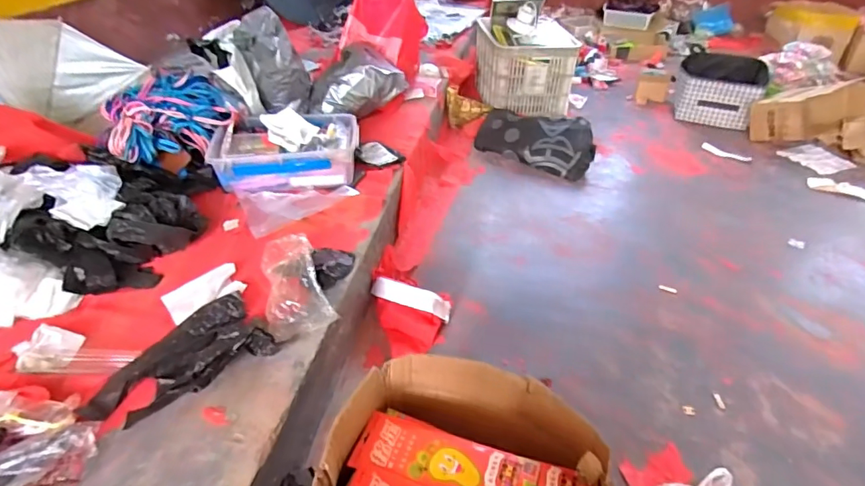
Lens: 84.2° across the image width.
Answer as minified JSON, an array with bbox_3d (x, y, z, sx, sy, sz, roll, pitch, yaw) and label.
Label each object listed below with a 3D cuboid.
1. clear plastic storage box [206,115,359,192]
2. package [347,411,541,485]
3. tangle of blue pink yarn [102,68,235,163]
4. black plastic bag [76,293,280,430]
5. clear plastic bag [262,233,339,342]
[{"bbox_3d":[-0.399,-0.262,1.317,0.384,0.124,0.237,-4,38,-6],"label":"clear plastic storage box"},{"bbox_3d":[0.016,0.296,0.646,0.242,0.024,0.089,16,42,15],"label":"package"},{"bbox_3d":[-0.697,-0.332,1.289,0.315,0.146,0.262,-12,40,-16],"label":"tangle of blue pink yarn"},{"bbox_3d":[-0.426,0.188,0.796,0.278,0.055,0.165,-27,46,-31],"label":"black plastic bag"},{"bbox_3d":[-0.276,0.084,0.952,0.119,0.063,0.236,-15,40,-19],"label":"clear plastic bag"}]

